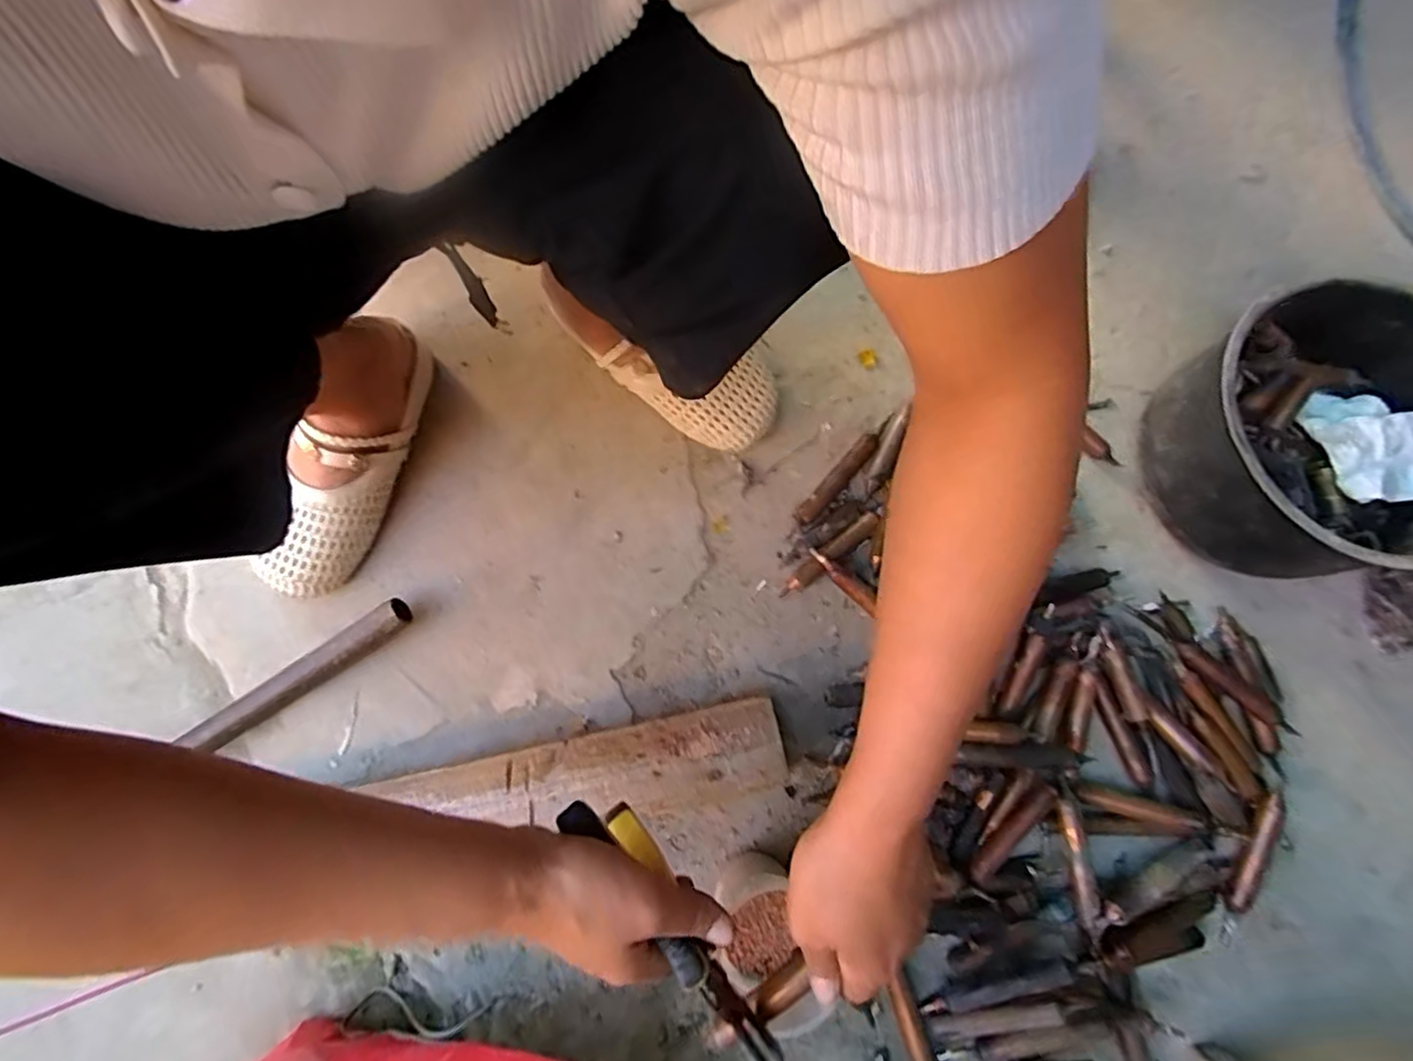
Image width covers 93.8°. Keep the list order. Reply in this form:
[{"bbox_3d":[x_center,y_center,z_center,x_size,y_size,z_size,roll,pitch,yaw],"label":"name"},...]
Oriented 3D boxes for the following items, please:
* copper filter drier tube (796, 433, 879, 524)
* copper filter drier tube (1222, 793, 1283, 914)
[{"bbox_3d":[0.122,-0.048,0.615,0.018,0.015,0.104,42,81,6],"label":"copper filter drier tube"},{"bbox_3d":[0.452,0.266,0.543,0.019,0.011,0.100,17,93,5],"label":"copper filter drier tube"}]

